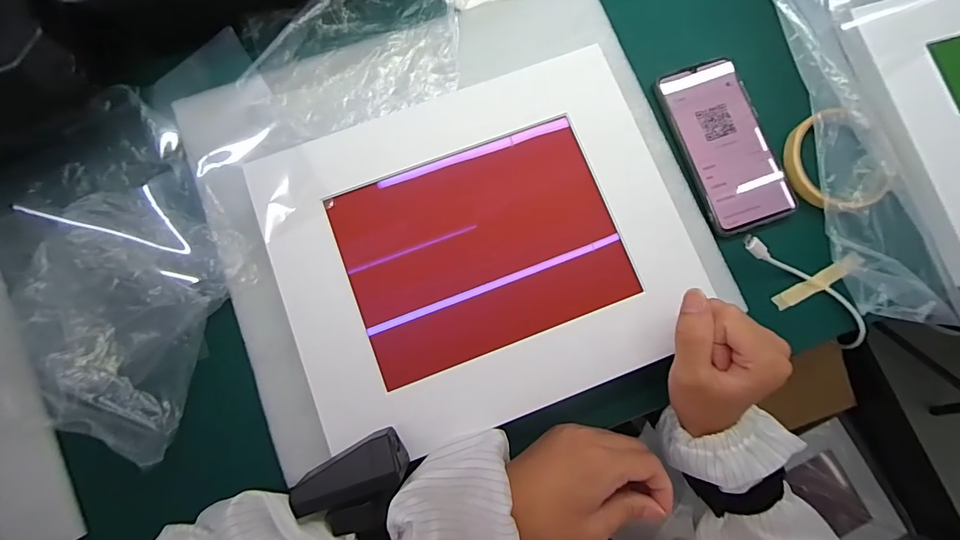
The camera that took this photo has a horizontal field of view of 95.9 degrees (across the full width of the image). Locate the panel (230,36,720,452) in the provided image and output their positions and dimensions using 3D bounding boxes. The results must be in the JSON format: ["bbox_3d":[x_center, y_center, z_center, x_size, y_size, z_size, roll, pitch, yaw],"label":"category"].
[{"bbox_3d":[0.002,-0.023,0.328,0.297,0.021,0.253,-21,81,-4],"label":"panel"}]

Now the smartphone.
[{"bbox_3d":[0.205,-0.106,0.358,0.074,0.007,0.144,-20,81,-4],"label":"smartphone"}]

